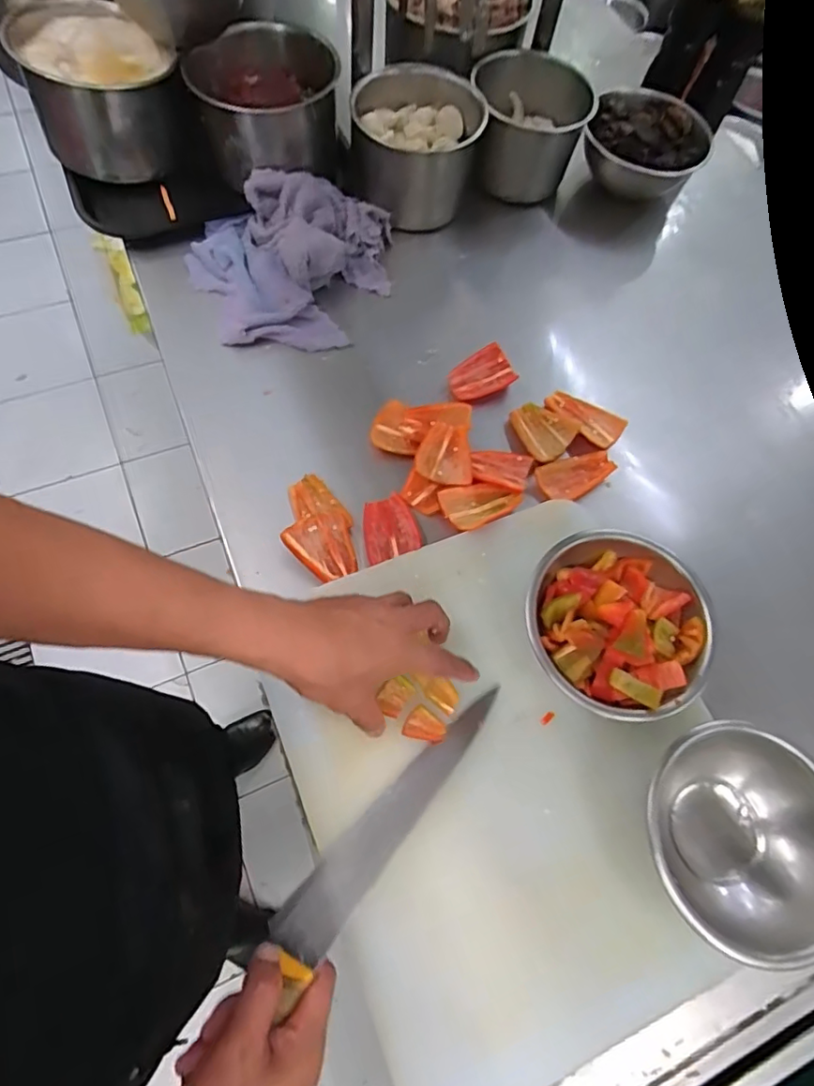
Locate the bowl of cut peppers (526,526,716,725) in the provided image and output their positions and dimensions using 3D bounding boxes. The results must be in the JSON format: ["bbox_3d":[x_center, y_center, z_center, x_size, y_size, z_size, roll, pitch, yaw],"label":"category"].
[{"bbox_3d":[0.176,0.070,0.478,0.143,0.058,0.154,-12,69,-10],"label":"bowl of cut peppers"}]

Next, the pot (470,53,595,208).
[{"bbox_3d":[0.149,-0.533,0.736,0.144,0.119,0.143,2,67,-5],"label":"pot"}]

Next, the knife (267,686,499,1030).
[{"bbox_3d":[-0.048,0.246,0.402,0.038,0.038,0.359,39,62,13],"label":"knife"}]

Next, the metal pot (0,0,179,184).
[{"bbox_3d":[-0.355,-0.529,0.663,0.158,0.098,0.169,-22,72,-14],"label":"metal pot"}]

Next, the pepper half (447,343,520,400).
[{"bbox_3d":[0.082,-0.187,0.628,0.070,0.014,0.050,-27,71,-13],"label":"pepper half"}]

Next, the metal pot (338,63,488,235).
[{"bbox_3d":[0.008,-0.477,0.686,0.147,0.117,0.142,-13,70,-11],"label":"metal pot"}]

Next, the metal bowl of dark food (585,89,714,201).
[{"bbox_3d":[0.309,-0.514,0.750,0.150,0.084,0.141,20,67,3],"label":"metal bowl of dark food"}]

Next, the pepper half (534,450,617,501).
[{"bbox_3d":[0.178,-0.071,0.585,0.081,0.011,0.042,-22,70,-11],"label":"pepper half"}]

